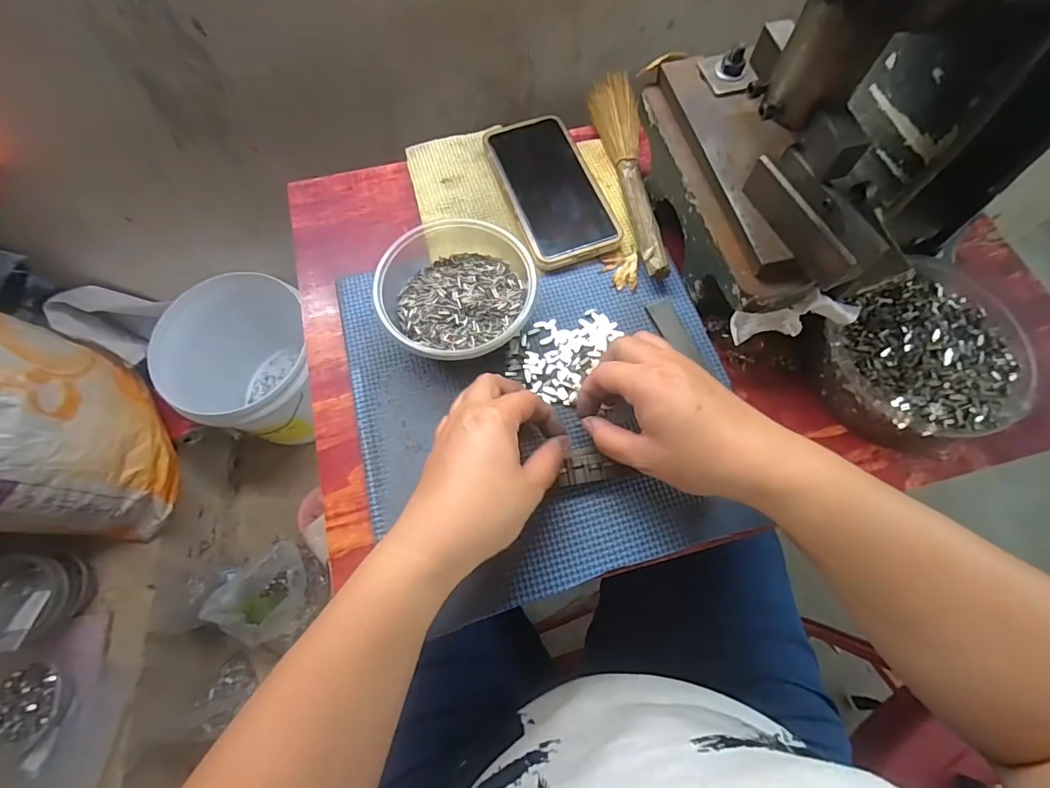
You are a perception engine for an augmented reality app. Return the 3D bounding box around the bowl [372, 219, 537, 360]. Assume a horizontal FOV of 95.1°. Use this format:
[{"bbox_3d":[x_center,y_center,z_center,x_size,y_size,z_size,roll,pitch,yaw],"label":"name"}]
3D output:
[{"bbox_3d":[-0.056,-0.082,0.364,0.112,0.046,0.129,-28,71,-11],"label":"bowl"}]

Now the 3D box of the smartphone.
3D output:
[{"bbox_3d":[0.022,-0.182,0.419,0.077,0.006,0.158,-18,69,-7],"label":"smartphone"}]

